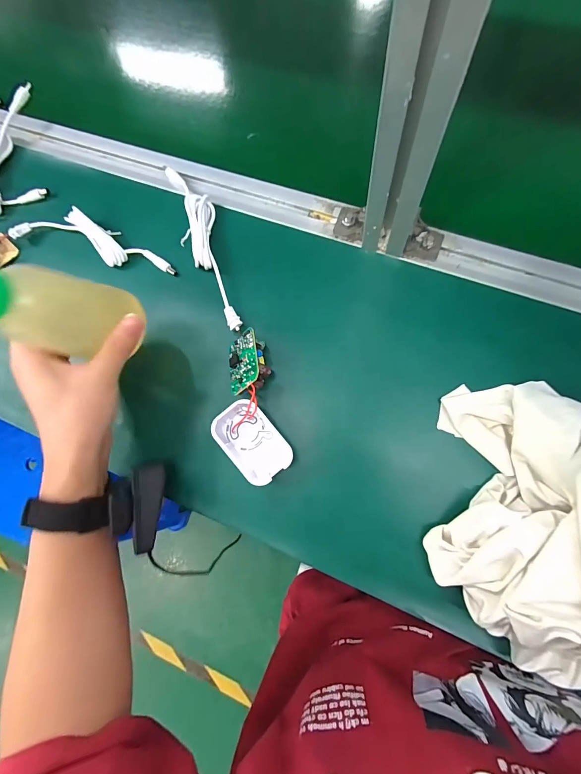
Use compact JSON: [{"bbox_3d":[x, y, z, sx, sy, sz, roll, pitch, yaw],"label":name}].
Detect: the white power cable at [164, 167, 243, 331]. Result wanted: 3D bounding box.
[{"bbox_3d":[-0.091,-0.148,0.358,0.039,0.023,0.198,-17,84,5],"label":"white power cable"}]

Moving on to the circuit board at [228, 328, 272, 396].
[{"bbox_3d":[-0.037,-0.022,0.325,0.035,0.023,0.058,-26,56,34],"label":"circuit board"}]

